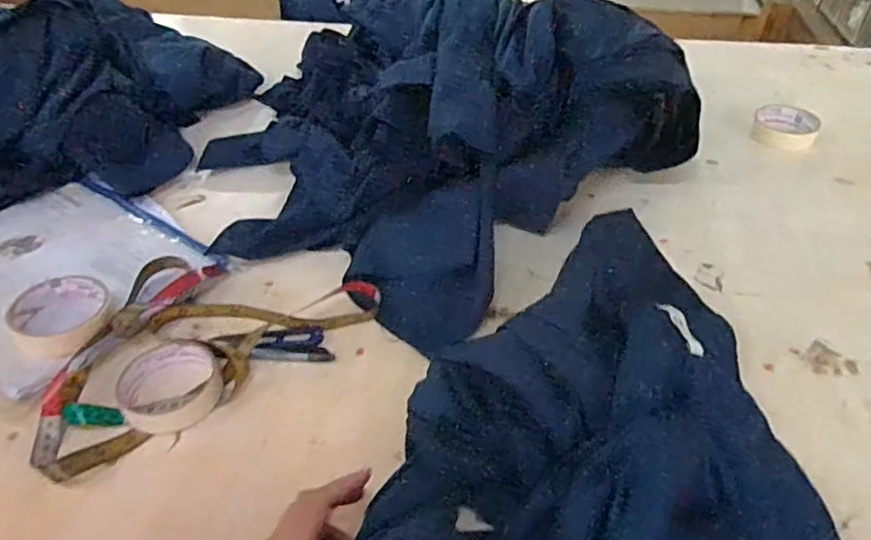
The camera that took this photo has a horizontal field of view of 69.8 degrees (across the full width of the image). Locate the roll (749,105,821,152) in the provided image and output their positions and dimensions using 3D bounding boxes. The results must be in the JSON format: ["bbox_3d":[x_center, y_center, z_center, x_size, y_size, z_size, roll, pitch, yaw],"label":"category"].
[{"bbox_3d":[0.475,-0.194,0.849,0.079,0.022,0.089,23,47,24],"label":"roll"}]

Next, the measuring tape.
[{"bbox_3d":[-0.197,0.084,0.548,0.235,0.030,0.237,8,43,9],"label":"measuring tape"}]

